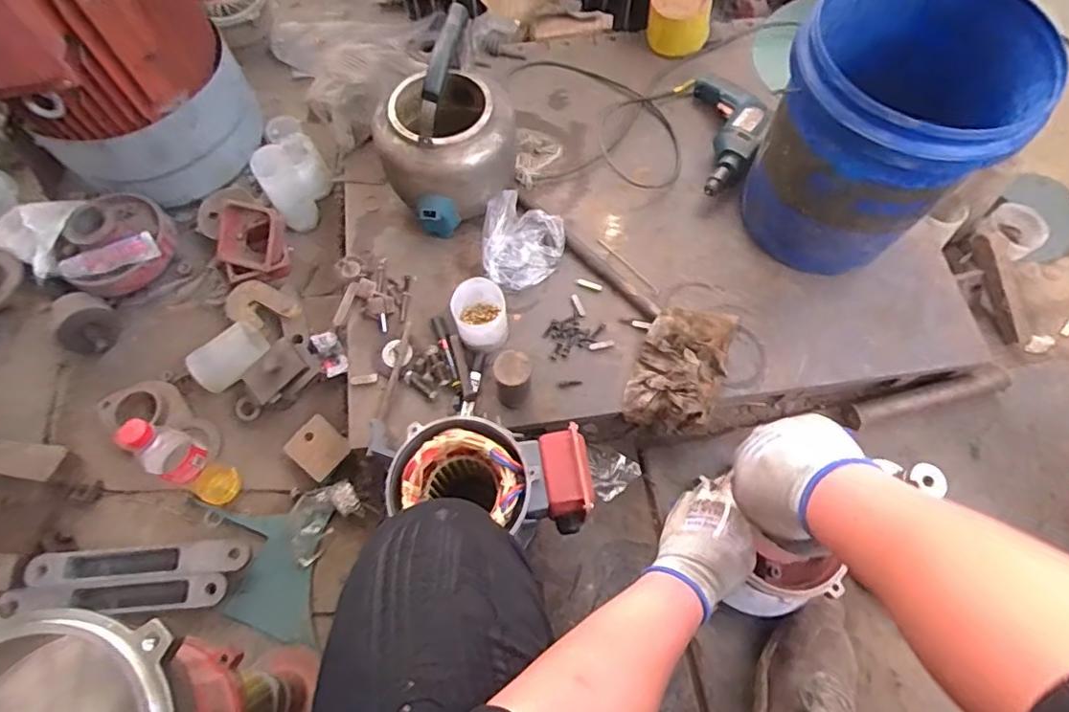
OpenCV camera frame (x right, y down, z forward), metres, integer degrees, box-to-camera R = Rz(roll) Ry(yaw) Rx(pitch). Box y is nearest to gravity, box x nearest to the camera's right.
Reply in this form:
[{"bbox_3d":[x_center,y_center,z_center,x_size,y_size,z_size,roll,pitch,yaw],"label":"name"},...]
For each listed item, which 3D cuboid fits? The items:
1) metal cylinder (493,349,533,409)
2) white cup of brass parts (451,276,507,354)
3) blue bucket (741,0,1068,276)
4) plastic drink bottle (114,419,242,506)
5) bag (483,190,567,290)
[{"bbox_3d":[-0.029,0.031,0.795,0.049,0.093,0.058,8,69,4],"label":"metal cylinder"},{"bbox_3d":[-0.079,-0.056,0.836,0.073,0.089,0.085,-10,68,-3],"label":"white cup of brass parts"},{"bbox_3d":[0.472,-0.306,0.804,0.270,0.294,0.277,0,68,1],"label":"blue bucket"},{"bbox_3d":[-0.480,0.146,0.772,0.066,0.218,0.069,18,70,8],"label":"plastic drink bottle"},{"bbox_3d":[-0.017,-0.181,0.899,0.123,0.076,0.148,8,69,4],"label":"bag"}]

